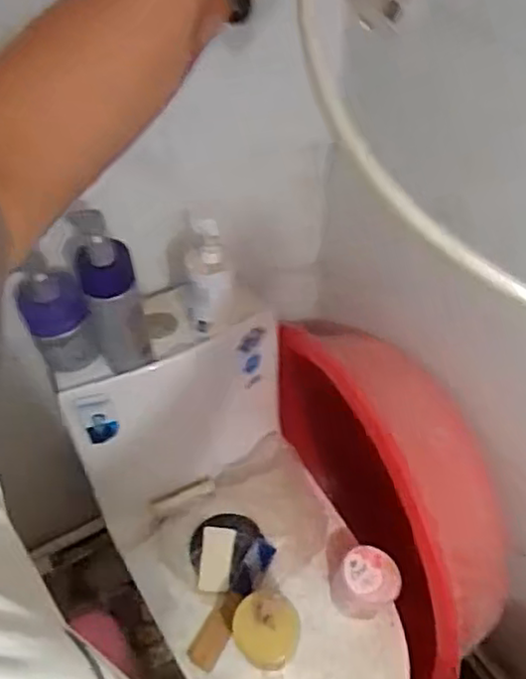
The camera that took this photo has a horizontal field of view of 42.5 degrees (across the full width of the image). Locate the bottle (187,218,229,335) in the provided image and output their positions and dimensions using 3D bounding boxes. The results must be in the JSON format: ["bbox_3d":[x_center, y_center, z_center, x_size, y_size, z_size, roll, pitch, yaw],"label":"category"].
[{"bbox_3d":[-0.081,-0.087,0.987,0.059,0.182,0.047,-3,49,-2],"label":"bottle"}]

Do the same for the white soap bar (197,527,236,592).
[{"bbox_3d":[-0.077,0.364,1.119,0.053,0.025,0.097,5,49,4],"label":"white soap bar"}]

